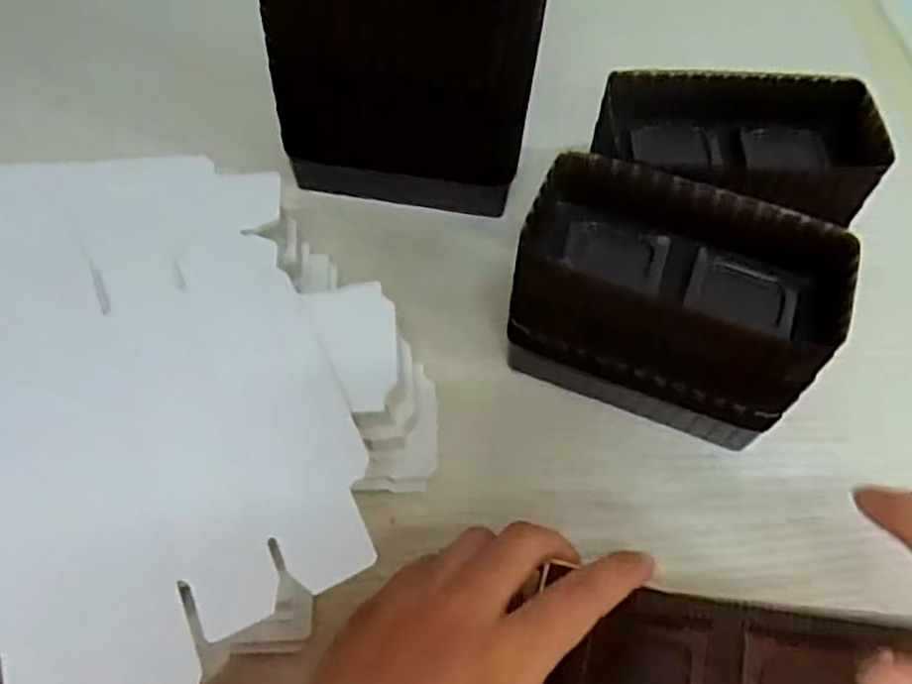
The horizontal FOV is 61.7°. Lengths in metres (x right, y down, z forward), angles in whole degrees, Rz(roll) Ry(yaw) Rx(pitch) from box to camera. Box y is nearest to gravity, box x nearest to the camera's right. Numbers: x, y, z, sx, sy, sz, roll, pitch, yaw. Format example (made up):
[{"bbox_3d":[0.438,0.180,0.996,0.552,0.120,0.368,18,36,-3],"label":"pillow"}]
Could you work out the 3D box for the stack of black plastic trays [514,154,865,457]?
[{"bbox_3d":[0.082,-0.012,0.310,0.115,0.086,0.067,19,62,8],"label":"stack of black plastic trays"}]

